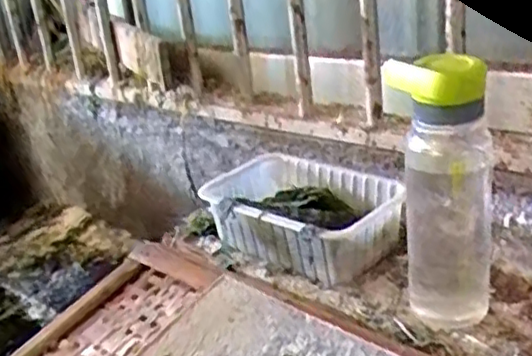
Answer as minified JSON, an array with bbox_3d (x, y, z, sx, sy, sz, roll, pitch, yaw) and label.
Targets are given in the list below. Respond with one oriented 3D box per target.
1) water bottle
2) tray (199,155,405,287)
[{"bbox_3d":[0.179,0.027,0.675,0.095,0.289,0.072,-1,23,15],"label":"water bottle"},{"bbox_3d":[0.057,0.052,0.875,0.233,0.080,0.161,11,28,38],"label":"tray"}]

